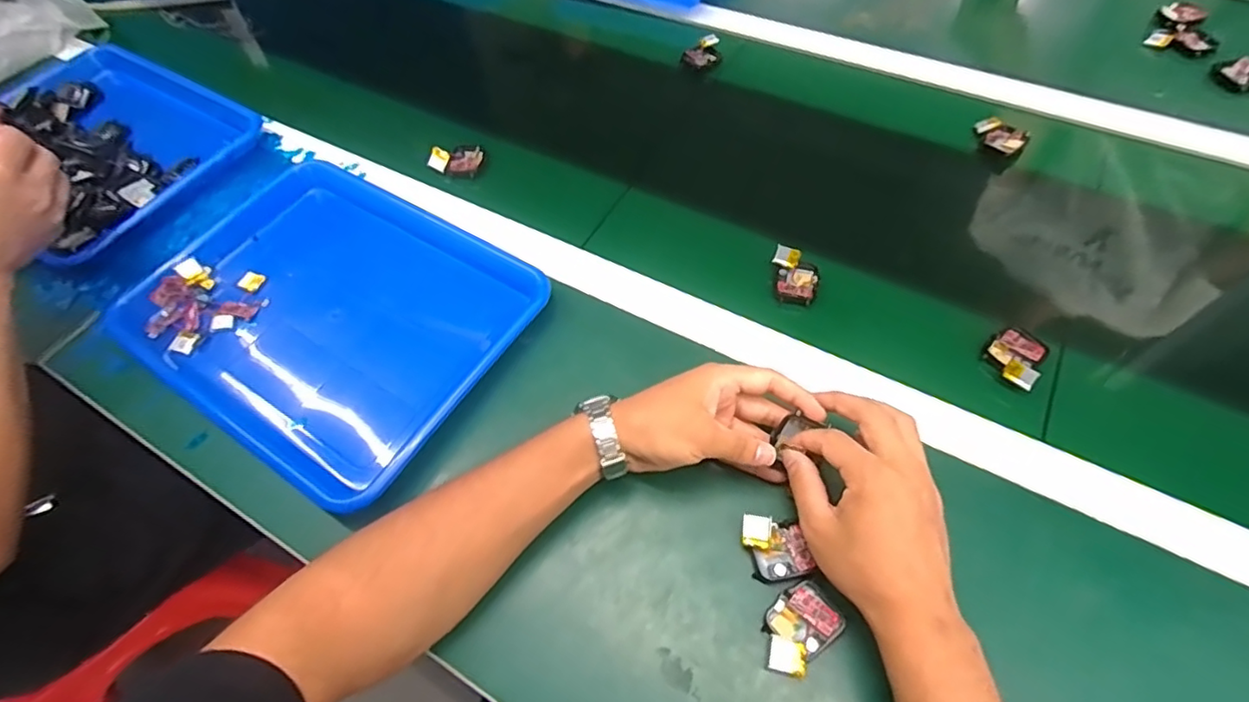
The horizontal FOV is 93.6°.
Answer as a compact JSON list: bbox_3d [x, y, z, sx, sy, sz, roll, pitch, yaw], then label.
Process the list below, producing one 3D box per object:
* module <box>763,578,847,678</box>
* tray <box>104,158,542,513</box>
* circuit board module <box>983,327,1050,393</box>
[{"bbox_3d":[0.110,0.177,0.373,0.057,0.016,0.039,-36,63,-17],"label":"module"},{"bbox_3d":[-0.256,-0.037,0.525,0.331,0.034,0.262,28,64,19],"label":"tray"},{"bbox_3d":[0.313,0.004,0.469,0.040,0.012,0.054,35,66,22],"label":"circuit board module"}]

